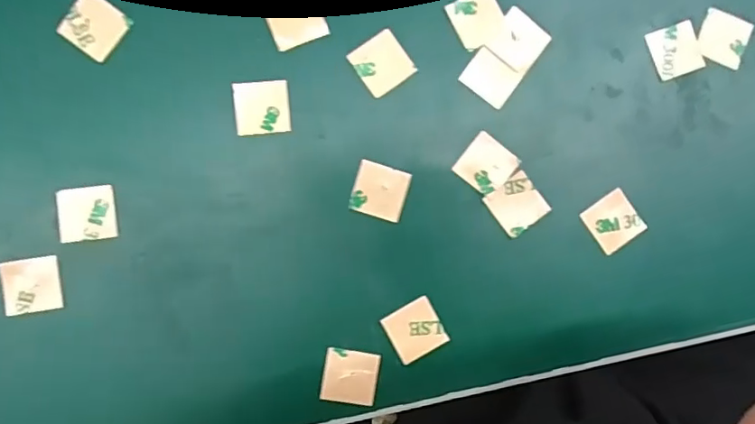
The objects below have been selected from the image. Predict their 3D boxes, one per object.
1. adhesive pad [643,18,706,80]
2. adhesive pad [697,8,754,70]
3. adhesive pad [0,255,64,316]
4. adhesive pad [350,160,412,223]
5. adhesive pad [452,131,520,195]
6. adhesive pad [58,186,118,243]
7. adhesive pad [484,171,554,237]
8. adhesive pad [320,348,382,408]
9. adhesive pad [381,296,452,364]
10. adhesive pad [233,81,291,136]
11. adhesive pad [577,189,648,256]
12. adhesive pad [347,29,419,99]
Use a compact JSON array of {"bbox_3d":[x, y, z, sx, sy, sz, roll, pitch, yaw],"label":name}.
[{"bbox_3d":[0.092,-0.050,0.171,0.015,0.004,0.016,-20,90,-5],"label":"adhesive pad"},{"bbox_3d":[0.108,-0.054,0.174,0.016,0.004,0.015,20,90,-5],"label":"adhesive pad"},{"bbox_3d":[-0.098,0.021,0.156,0.016,0.004,0.015,-9,89,-4],"label":"adhesive pad"},{"bbox_3d":[0.001,-0.006,0.164,0.015,0.004,0.015,17,87,-3],"label":"adhesive pad"},{"bbox_3d":[0.033,-0.014,0.166,0.015,0.004,0.015,39,86,-2],"label":"adhesive pad"},{"bbox_3d":[-0.083,0.000,0.159,0.015,0.004,0.015,-6,89,-7],"label":"adhesive pad"},{"bbox_3d":[0.042,-0.002,0.166,0.015,0.004,0.015,-37,91,-5],"label":"adhesive pad"},{"bbox_3d":[-0.008,0.048,0.162,0.016,0.004,0.015,9,87,-4],"label":"adhesive pad"},{"bbox_3d":[0.011,0.035,0.164,0.016,0.004,0.015,-29,90,-5],"label":"adhesive pad"},{"bbox_3d":[-0.034,-0.031,0.161,0.015,0.004,0.015,-5,88,-4],"label":"adhesive pad"},{"bbox_3d":[0.072,0.003,0.170,0.016,0.004,0.016,-36,90,-2],"label":"adhesive pad"},{"bbox_3d":[0.001,-0.044,0.166,0.015,0.004,0.016,-36,91,-3],"label":"adhesive pad"}]

